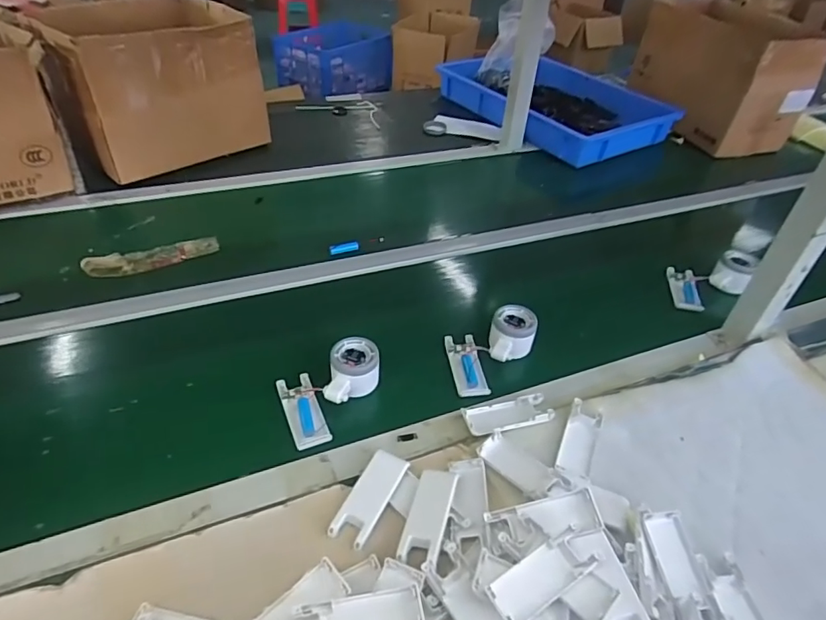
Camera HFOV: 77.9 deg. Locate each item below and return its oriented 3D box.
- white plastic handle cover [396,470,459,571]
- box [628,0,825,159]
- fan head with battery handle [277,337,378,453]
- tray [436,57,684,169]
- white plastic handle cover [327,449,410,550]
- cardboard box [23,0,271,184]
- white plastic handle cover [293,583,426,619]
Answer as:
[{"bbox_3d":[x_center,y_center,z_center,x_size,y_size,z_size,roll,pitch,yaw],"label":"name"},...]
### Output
[{"bbox_3d":[0.016,0.202,0.504,0.038,0.014,0.102,14,41,11],"label":"white plastic handle cover"},{"bbox_3d":[0.787,-0.614,1.324,0.200,0.299,0.437,-10,43,-17],"label":"box"},{"bbox_3d":[-0.092,0.092,0.609,0.121,0.048,0.099,-15,44,-22],"label":"fan head with battery handle"},{"bbox_3d":[0.362,-0.537,1.362,0.373,0.107,0.532,-20,46,-26],"label":"tray"},{"bbox_3d":[-0.043,0.189,0.522,0.040,0.008,0.100,21,43,18],"label":"white plastic handle cover"},{"bbox_3d":[-0.524,-0.470,1.042,0.351,0.256,0.259,-29,51,-33],"label":"cardboard box"},{"bbox_3d":[-0.043,0.258,0.424,0.104,0.017,0.039,-5,41,-11],"label":"white plastic handle cover"}]

